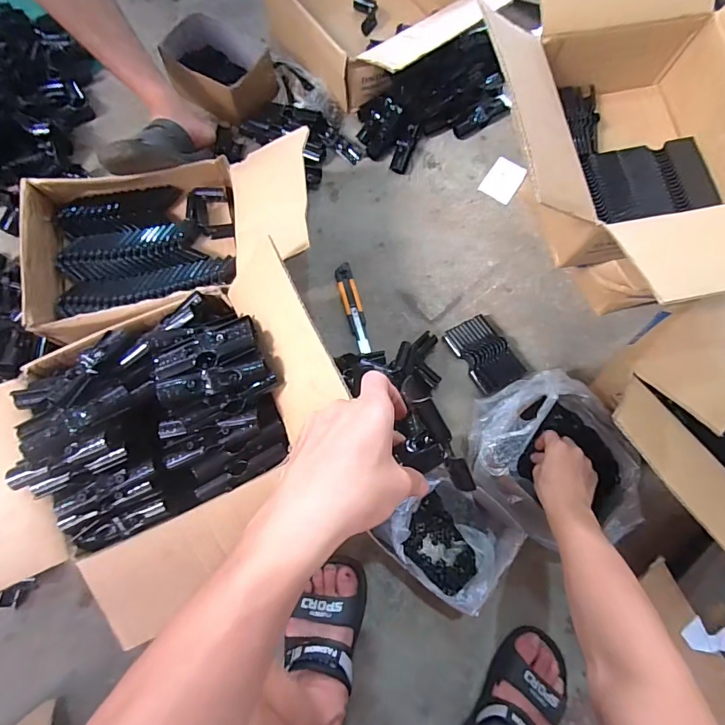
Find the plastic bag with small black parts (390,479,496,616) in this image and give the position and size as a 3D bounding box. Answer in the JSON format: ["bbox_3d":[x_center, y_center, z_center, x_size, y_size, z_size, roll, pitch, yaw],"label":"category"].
[{"bbox_3d":[0.128,0.262,0.637,0.147,0.115,0.135,40,77,9],"label":"plastic bag with small black parts"}]

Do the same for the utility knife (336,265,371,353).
[{"bbox_3d":[-0.017,-0.102,0.792,0.033,0.012,0.176,-15,75,-5],"label":"utility knife"}]

